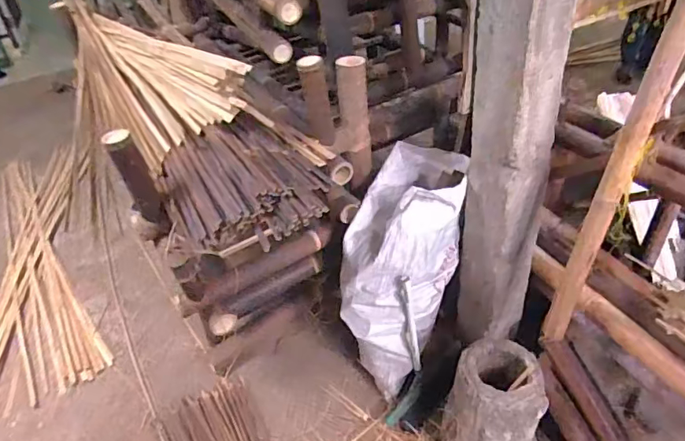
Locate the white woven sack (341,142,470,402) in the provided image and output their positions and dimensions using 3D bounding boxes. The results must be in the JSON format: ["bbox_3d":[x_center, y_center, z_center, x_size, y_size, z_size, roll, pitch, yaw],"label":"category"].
[{"bbox_3d":[0.172,0.156,1.624,0.348,0.763,0.300,12,25,-2],"label":"white woven sack"}]

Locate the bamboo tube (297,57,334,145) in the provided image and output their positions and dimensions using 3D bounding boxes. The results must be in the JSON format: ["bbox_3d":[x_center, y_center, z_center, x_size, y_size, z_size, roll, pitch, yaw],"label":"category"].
[{"bbox_3d":[-0.072,-0.333,1.413,0.080,0.239,0.058,-13,38,-9],"label":"bamboo tube"}]

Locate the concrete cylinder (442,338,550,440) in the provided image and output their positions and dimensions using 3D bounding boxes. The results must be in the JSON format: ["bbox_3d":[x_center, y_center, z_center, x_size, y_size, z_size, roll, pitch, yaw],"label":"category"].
[{"bbox_3d":[0.428,0.542,1.438,0.249,0.350,0.249,-4,38,3],"label":"concrete cylinder"}]

